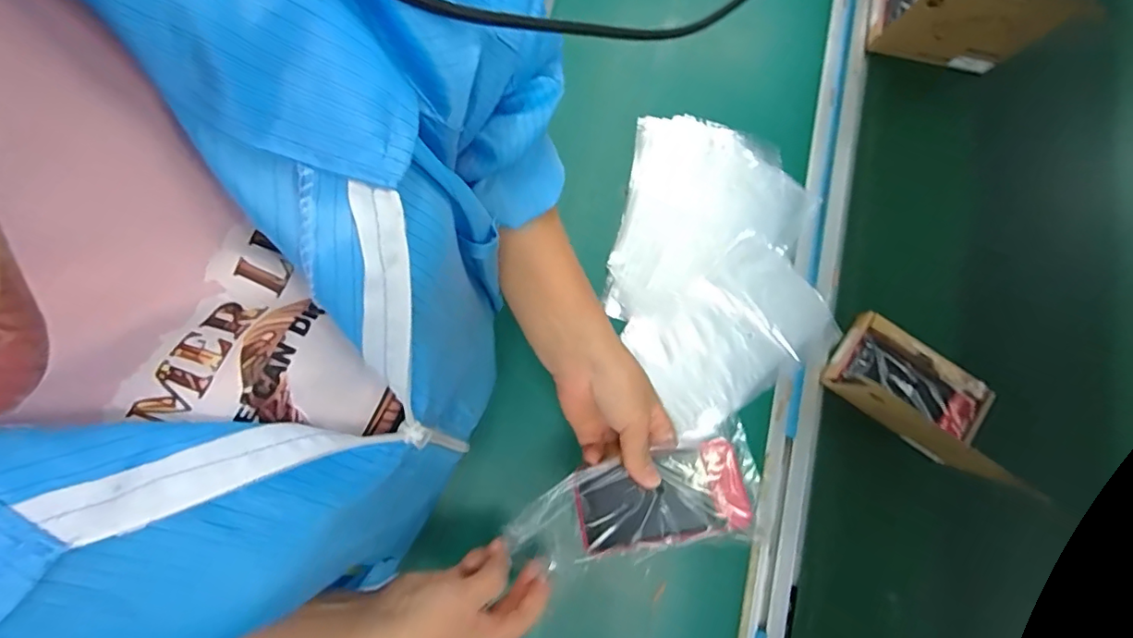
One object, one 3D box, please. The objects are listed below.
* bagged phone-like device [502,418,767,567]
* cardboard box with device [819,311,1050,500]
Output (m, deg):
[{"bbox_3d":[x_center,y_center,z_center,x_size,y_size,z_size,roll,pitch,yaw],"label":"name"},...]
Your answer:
[{"bbox_3d":[0.048,0.137,0.399,0.182,0.035,0.067,-17,79,9],"label":"bagged phone-like device"},{"bbox_3d":[0.313,0.060,0.470,0.135,0.101,0.094,36,81,6],"label":"cardboard box with device"}]

